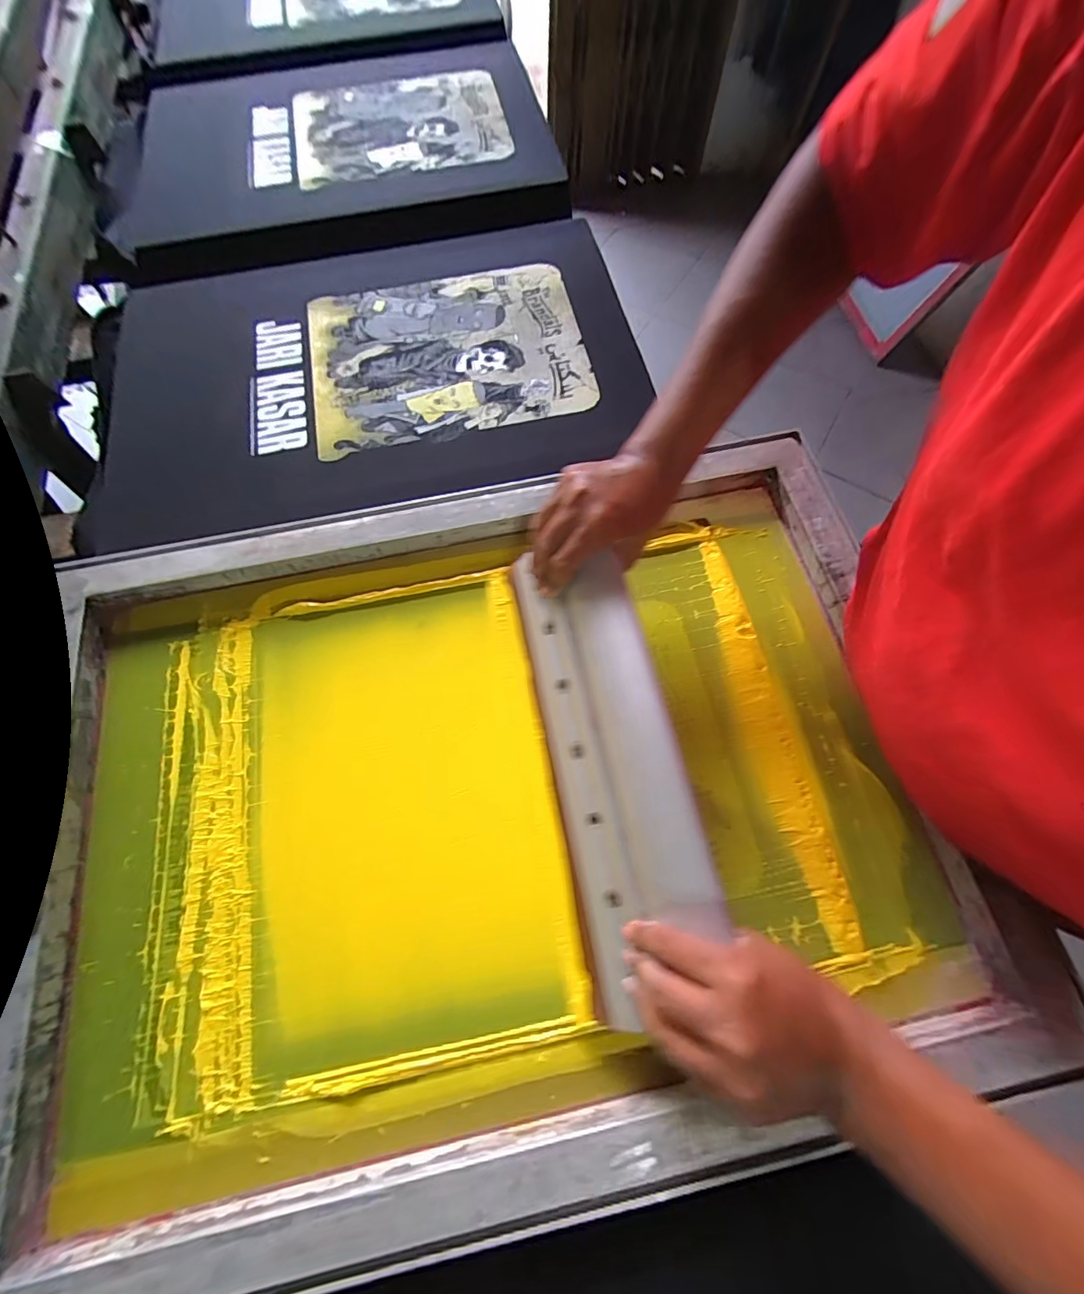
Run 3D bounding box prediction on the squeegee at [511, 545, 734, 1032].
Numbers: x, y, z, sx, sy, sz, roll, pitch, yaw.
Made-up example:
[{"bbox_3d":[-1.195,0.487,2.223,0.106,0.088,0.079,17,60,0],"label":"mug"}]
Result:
[{"bbox_3d":[0.044,0.072,0.330,0.108,0.018,0.319,-28,67,38],"label":"squeegee"}]

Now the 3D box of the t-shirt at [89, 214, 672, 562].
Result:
[{"bbox_3d":[-0.206,-0.318,0.544,0.634,0.041,0.414,-12,70,-3],"label":"t-shirt"}]

